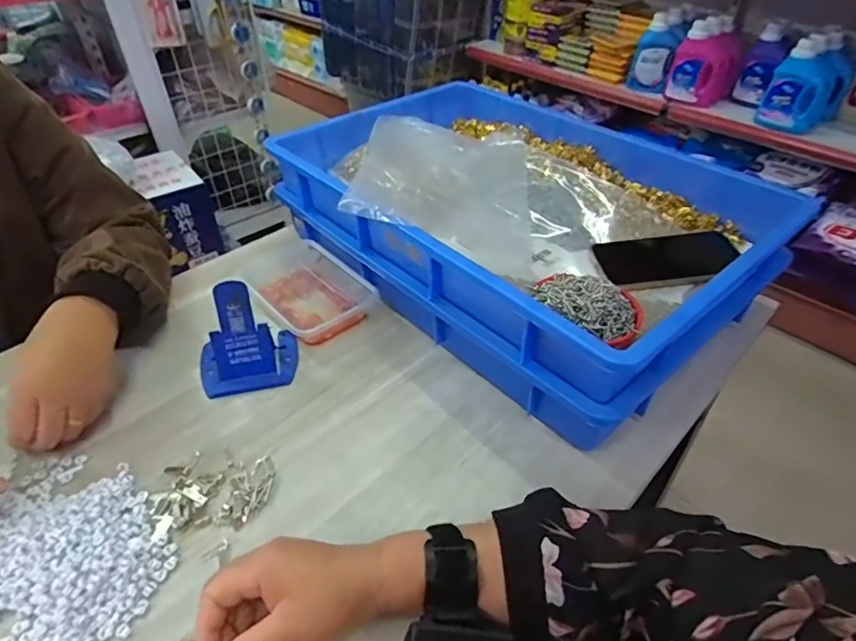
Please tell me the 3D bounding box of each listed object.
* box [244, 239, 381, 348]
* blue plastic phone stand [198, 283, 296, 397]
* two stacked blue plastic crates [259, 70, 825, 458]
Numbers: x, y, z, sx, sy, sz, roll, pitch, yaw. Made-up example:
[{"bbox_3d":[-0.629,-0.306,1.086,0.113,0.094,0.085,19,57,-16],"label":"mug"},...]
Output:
[{"bbox_3d":[-0.151,-0.035,0.669,0.120,0.040,0.160,-31,50,-30],"label":"box"},{"bbox_3d":[-0.196,0.018,0.562,0.105,0.097,0.080,-16,44,-17],"label":"blue plastic phone stand"},{"bbox_3d":[0.090,-0.123,0.685,0.360,0.164,0.577,-29,49,-29],"label":"two stacked blue plastic crates"}]

